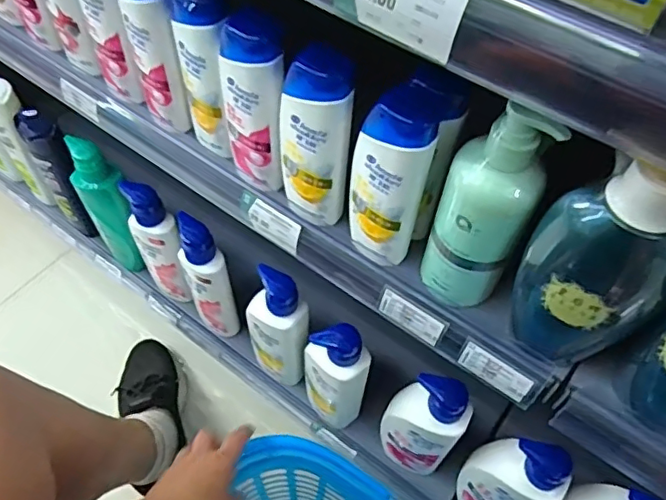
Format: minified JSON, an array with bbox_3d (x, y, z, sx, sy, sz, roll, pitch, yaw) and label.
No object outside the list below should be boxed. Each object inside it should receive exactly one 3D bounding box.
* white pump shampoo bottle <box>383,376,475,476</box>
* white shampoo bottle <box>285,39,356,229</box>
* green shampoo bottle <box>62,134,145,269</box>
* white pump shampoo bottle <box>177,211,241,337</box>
[{"bbox_3d":[0.095,0.197,0.627,0.079,0.210,0.049,25,60,14],"label":"white pump shampoo bottle"},{"bbox_3d":[-0.014,-0.083,0.452,0.053,0.166,0.033,10,57,5],"label":"white shampoo bottle"},{"bbox_3d":[-0.294,-0.053,0.755,0.056,0.221,0.057,-28,62,-18],"label":"green shampoo bottle"},{"bbox_3d":[-0.157,0.040,0.714,0.045,0.202,0.070,-28,62,-18],"label":"white pump shampoo bottle"}]

